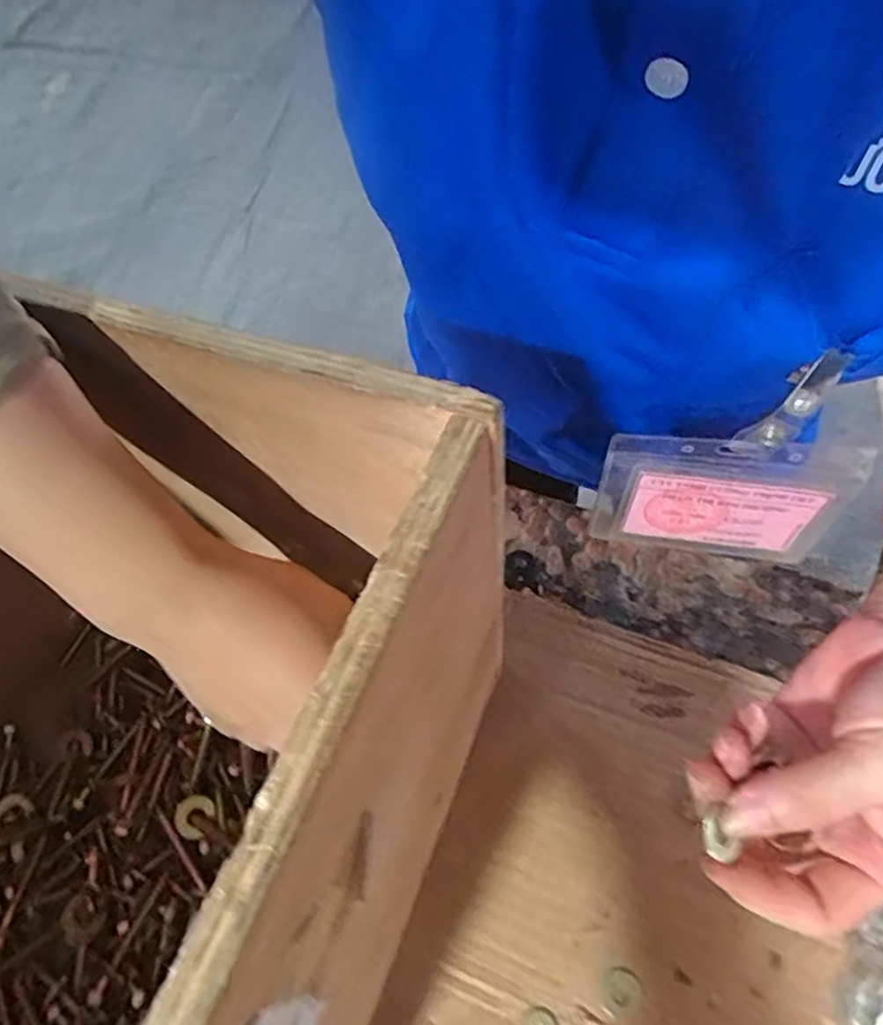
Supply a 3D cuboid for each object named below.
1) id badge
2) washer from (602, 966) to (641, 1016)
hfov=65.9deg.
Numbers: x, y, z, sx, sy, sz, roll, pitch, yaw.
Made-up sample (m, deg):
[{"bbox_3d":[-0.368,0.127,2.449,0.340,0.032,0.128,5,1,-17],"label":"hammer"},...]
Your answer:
[{"bbox_3d":[0.121,-0.015,0.286,0.102,0.121,0.010,2,58,6],"label":"id badge"},{"bbox_3d":[0.083,0.222,0.317,0.017,0.004,0.018,-2,58,3],"label":"washer"}]

